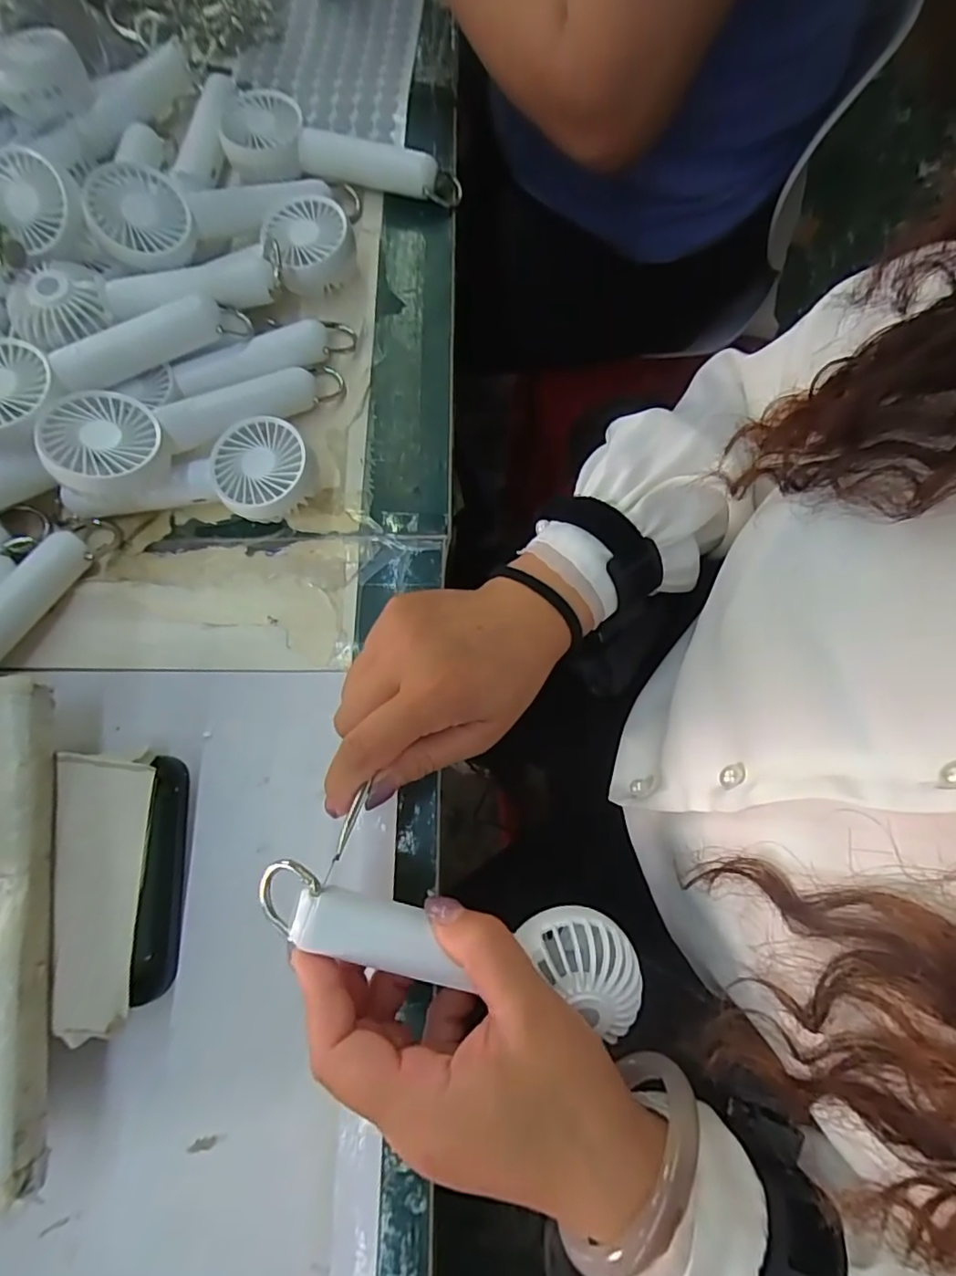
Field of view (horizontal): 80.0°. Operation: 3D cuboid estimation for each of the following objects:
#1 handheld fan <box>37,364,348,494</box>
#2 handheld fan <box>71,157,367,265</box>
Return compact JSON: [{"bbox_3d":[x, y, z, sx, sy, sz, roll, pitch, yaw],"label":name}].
[{"bbox_3d":[-0.154,-0.125,0.325,0.163,0.027,0.052,-31,76,-29],"label":"handheld fan"},{"bbox_3d":[-0.153,-0.272,0.358,0.164,0.027,0.048,-24,76,-20],"label":"handheld fan"}]

